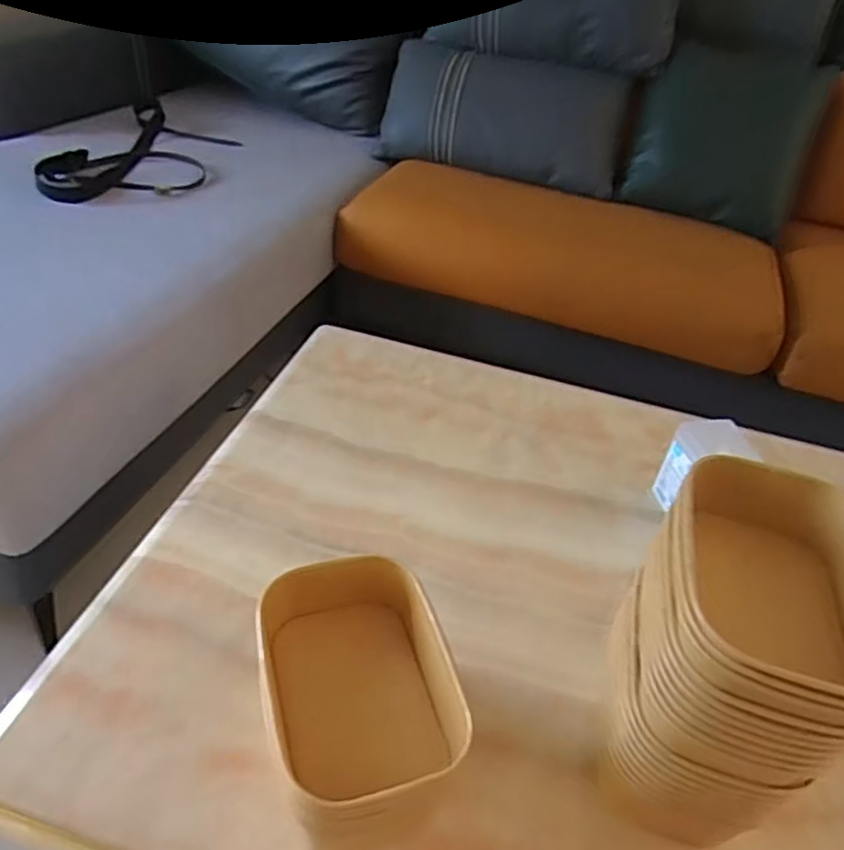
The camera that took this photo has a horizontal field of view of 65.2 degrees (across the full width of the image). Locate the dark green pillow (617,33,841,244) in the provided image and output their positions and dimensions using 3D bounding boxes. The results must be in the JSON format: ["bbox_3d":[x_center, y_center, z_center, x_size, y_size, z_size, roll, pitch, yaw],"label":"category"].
[{"bbox_3d":[0.669,-0.653,1.482,0.395,0.361,0.120,24,25,19],"label":"dark green pillow"}]

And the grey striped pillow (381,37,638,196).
[{"bbox_3d":[0.195,-0.722,1.548,0.564,0.256,0.134,13,26,9],"label":"grey striped pillow"}]

